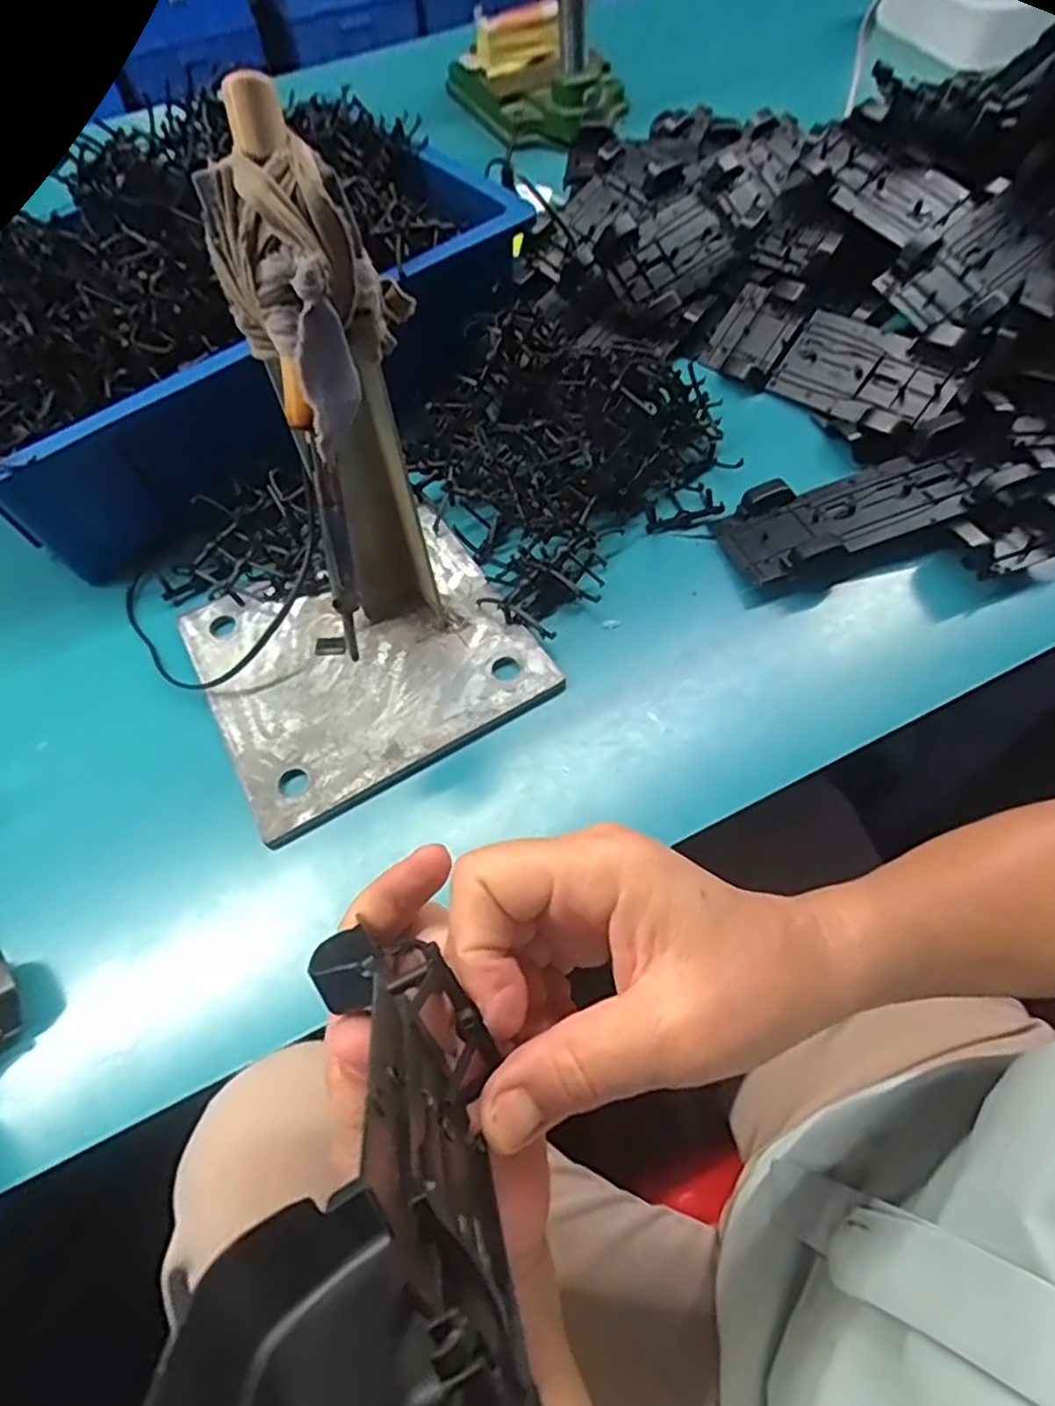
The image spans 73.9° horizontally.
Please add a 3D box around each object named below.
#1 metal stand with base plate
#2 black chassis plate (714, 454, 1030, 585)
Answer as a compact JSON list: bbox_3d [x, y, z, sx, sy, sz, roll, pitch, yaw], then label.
[{"bbox_3d":[-0.112,-0.097,0.346,0.192,0.255,0.189,-29,61,-13],"label":"metal stand with base plate"},{"bbox_3d":[0.220,-0.135,0.466,0.186,0.019,0.075,-18,54,-1],"label":"black chassis plate"}]

